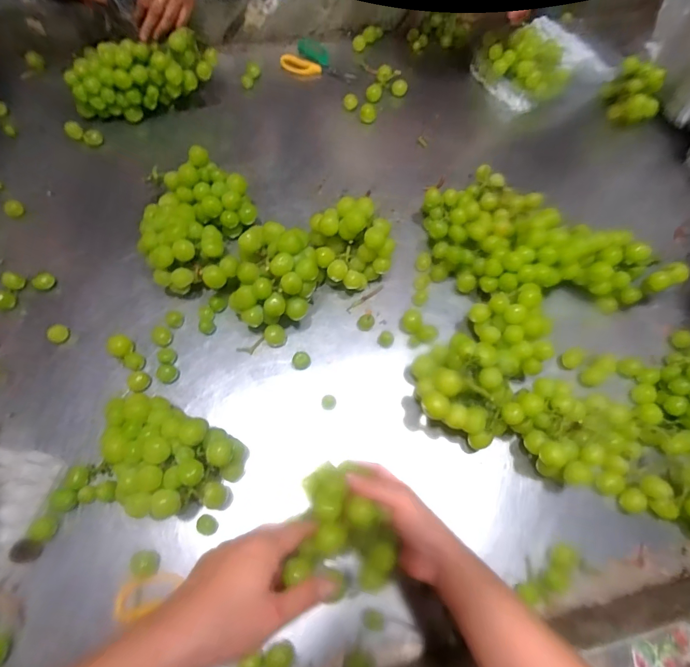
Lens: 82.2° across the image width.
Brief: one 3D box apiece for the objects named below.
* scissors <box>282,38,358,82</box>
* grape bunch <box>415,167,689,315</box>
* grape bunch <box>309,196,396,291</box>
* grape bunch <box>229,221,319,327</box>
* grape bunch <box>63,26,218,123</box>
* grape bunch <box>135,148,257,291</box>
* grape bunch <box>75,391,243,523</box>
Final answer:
[{"bbox_3d":[-0.046,-0.520,0.757,0.140,0.018,0.089,16,66,3],"label":"scissors"},{"bbox_3d":[0.277,-0.142,0.576,0.321,0.089,0.188,6,66,-1],"label":"grape bunch"},{"bbox_3d":[0.011,-0.120,0.541,0.106,0.099,0.099,2,66,-3],"label":"grape bunch"},{"bbox_3d":[-0.086,-0.067,0.510,0.098,0.103,0.106,2,66,-3],"label":"grape bunch"},{"bbox_3d":[-0.333,-0.427,0.656,0.235,0.087,0.080,-16,68,-11],"label":"grape bunch"},{"bbox_3d":[-0.203,-0.154,0.560,0.132,0.082,0.204,7,66,-1],"label":"grape bunch"},{"bbox_3d":[-0.197,0.139,0.435,0.149,0.082,0.111,17,66,3],"label":"grape bunch"}]

